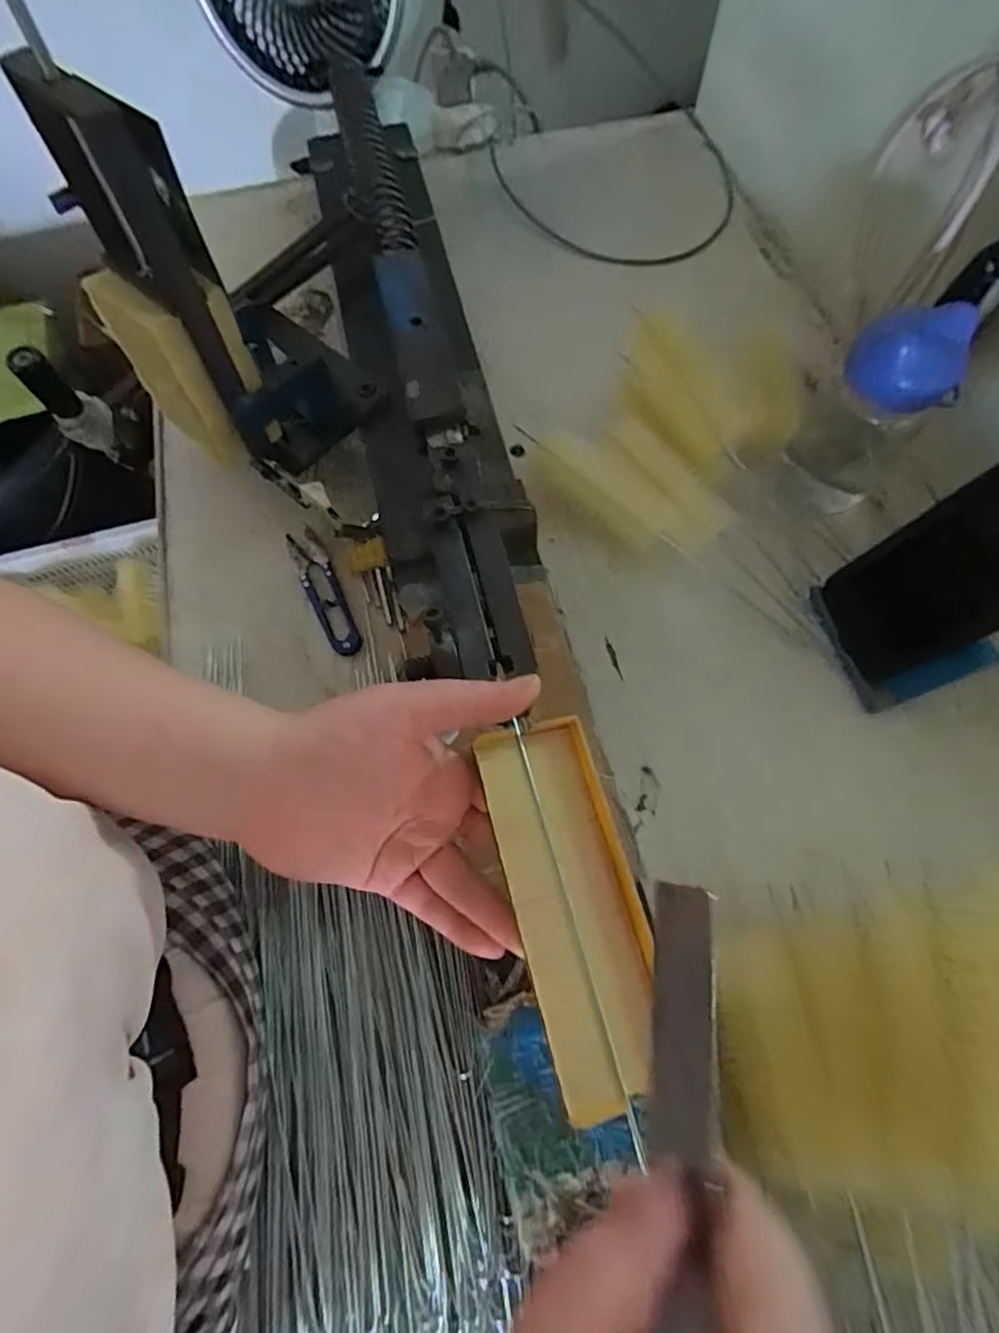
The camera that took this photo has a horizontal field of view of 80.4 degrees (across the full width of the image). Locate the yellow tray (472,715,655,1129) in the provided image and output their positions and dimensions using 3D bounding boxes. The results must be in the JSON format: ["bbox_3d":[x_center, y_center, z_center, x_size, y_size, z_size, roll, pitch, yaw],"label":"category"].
[{"bbox_3d":[0.029,0.090,0.233,0.051,0.020,0.137,-12,66,-2],"label":"yellow tray"}]

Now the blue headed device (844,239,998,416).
[{"bbox_3d":[0.272,-0.207,0.345,0.128,0.056,0.060,-44,71,14],"label":"blue headed device"}]

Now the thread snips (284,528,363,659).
[{"bbox_3d":[-0.134,-0.059,0.447,0.025,0.005,0.110,-24,69,-7],"label":"thread snips"}]

